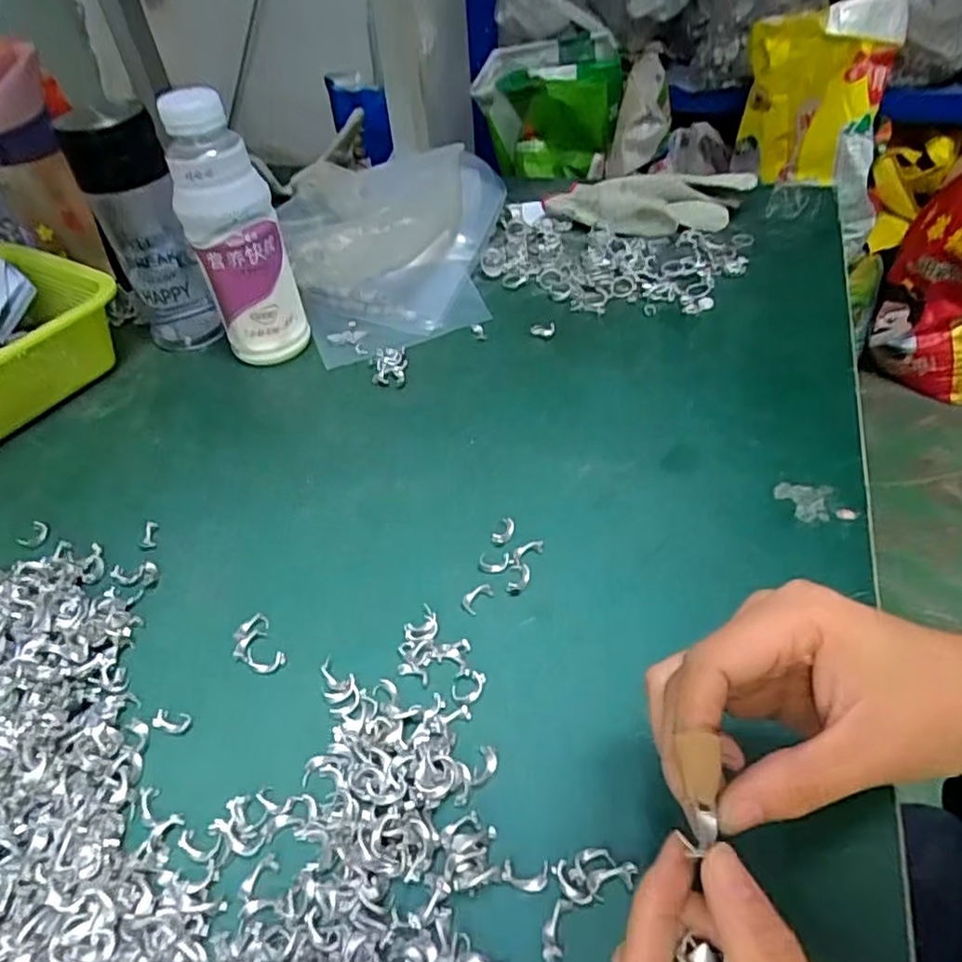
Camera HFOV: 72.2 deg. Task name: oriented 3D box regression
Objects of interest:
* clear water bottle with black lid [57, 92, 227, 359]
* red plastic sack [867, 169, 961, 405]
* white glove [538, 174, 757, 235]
[{"bbox_3d":[-0.266,-0.196,0.529,0.061,0.190,0.070,-25,48,-18],"label":"clear water bottle with black lid"},{"bbox_3d":[1.073,-0.470,1.452,0.277,0.565,0.202,31,54,29],"label":"red plastic sack"},{"bbox_3d":[0.166,-0.280,0.664,0.204,0.038,0.070,4,46,9],"label":"white glove"}]

